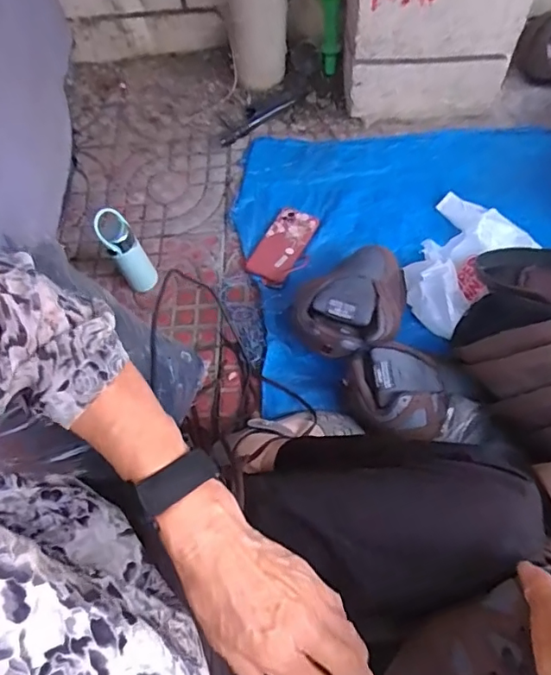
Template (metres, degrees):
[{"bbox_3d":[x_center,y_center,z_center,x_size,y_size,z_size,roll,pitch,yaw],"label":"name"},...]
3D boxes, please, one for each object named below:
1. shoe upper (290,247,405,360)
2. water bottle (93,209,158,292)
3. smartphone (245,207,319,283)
[{"bbox_3d":[0.120,-0.061,0.833,0.172,0.108,0.212,17,64,13],"label":"shoe upper"},{"bbox_3d":[-0.256,-0.144,0.900,0.059,0.172,0.066,-32,64,-13],"label":"water bottle"},{"bbox_3d":[0.015,-0.176,0.965,0.083,0.017,0.171,21,65,15],"label":"smartphone"}]

